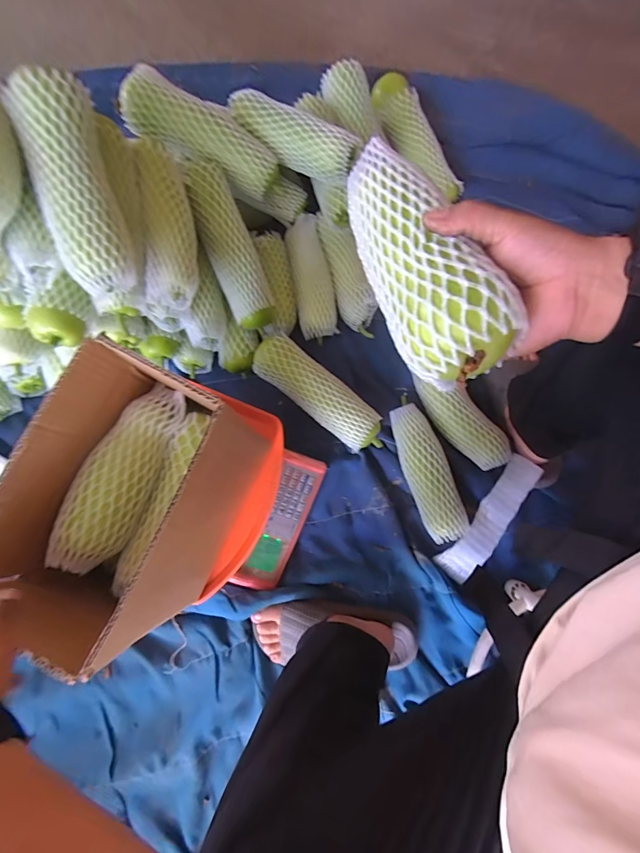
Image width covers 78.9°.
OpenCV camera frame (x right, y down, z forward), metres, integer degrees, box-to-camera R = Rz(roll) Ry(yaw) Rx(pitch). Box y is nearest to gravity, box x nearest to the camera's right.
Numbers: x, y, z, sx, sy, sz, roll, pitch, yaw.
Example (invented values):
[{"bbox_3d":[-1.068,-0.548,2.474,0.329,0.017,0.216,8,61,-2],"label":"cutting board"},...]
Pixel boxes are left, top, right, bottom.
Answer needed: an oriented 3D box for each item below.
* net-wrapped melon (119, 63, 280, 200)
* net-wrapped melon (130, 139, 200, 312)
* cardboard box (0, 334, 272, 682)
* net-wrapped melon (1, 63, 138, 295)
[{"bbox_3d":[-0.166,-0.431,0.569,0.222,0.057,0.075,23,78,-16],"label":"net-wrapped melon"},{"bbox_3d":[-0.210,-0.279,0.533,0.071,0.061,0.226,-6,78,-1],"label":"net-wrapped melon"},{"bbox_3d":[-0.198,0.077,0.432,0.169,0.206,0.260,23,79,5],"label":"cardboard box"},{"bbox_3d":[-0.277,-0.270,0.444,0.076,0.072,0.222,-15,101,-3],"label":"net-wrapped melon"}]

